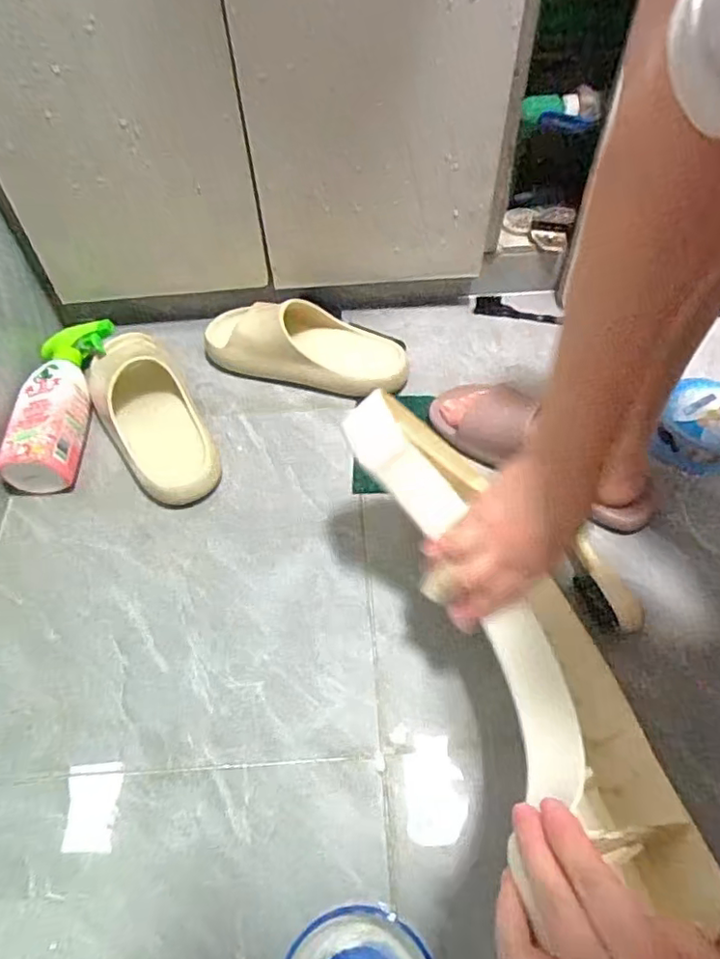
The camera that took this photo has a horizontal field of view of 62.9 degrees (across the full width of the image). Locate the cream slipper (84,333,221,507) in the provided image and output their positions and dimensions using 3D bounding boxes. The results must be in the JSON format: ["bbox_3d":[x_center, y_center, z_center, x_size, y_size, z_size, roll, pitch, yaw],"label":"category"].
[{"bbox_3d":[-0.251,-0.086,0.691,0.105,0.082,0.263,-27,60,-17],"label":"cream slipper"}]

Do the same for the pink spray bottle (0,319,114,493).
[{"bbox_3d":[-0.359,-0.095,0.704,0.080,0.067,0.235,0,56,0],"label":"pink spray bottle"}]

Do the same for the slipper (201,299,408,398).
[{"bbox_3d":[-0.069,-0.181,0.758,0.264,0.079,0.101,11,57,8],"label":"slipper"}]

